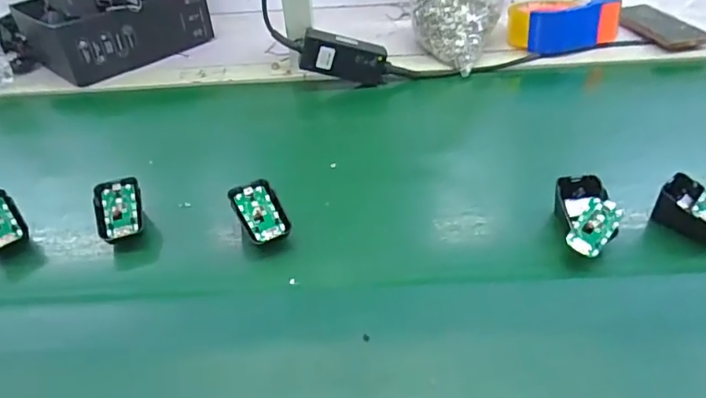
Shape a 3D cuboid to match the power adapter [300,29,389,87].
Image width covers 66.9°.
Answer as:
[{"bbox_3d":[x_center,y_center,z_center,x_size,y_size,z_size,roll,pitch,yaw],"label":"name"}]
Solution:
[{"bbox_3d":[-0.011,-0.192,0.726,0.116,0.054,0.029,11,37,-16],"label":"power adapter"}]

